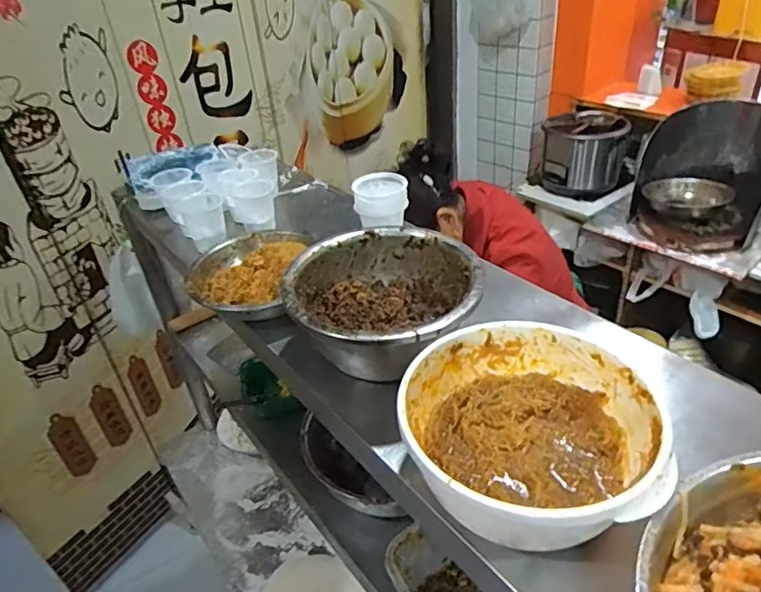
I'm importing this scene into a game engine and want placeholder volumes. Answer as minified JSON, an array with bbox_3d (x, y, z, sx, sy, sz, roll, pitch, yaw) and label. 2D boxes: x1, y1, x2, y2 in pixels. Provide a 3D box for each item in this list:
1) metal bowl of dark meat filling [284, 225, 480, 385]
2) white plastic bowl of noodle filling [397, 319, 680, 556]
[{"bbox_3d":[0.005,0.009,0.539,0.181,0.080,0.179,-3,34,2],"label":"metal bowl of dark meat filling"},{"bbox_3d":[0.113,0.098,0.398,0.163,0.067,0.176,-3,34,2],"label":"white plastic bowl of noodle filling"}]

